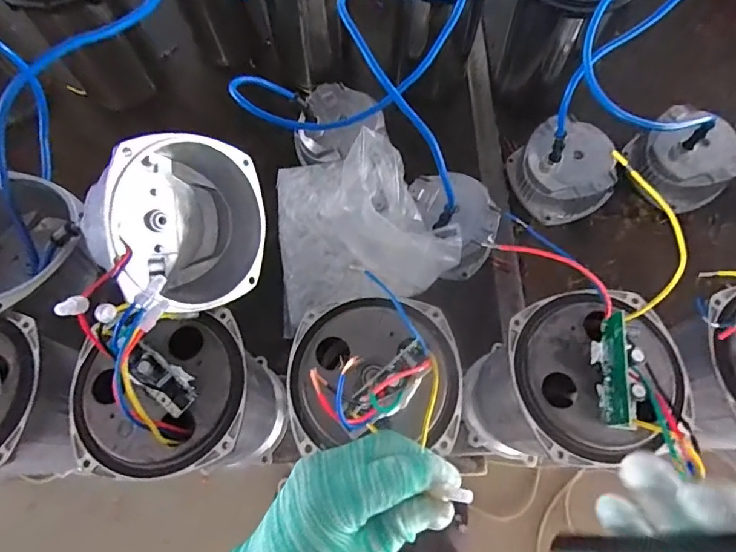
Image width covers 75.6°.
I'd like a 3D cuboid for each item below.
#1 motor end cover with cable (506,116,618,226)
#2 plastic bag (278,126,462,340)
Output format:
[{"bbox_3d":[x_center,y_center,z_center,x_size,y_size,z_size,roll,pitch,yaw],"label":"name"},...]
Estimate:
[{"bbox_3d":[0.268,-0.142,0.651,0.112,0.086,0.116,-15,71,-6],"label":"motor end cover with cable"},{"bbox_3d":[-0.025,-0.072,0.574,0.187,0.112,0.211,-19,71,-7],"label":"plastic bag"}]

